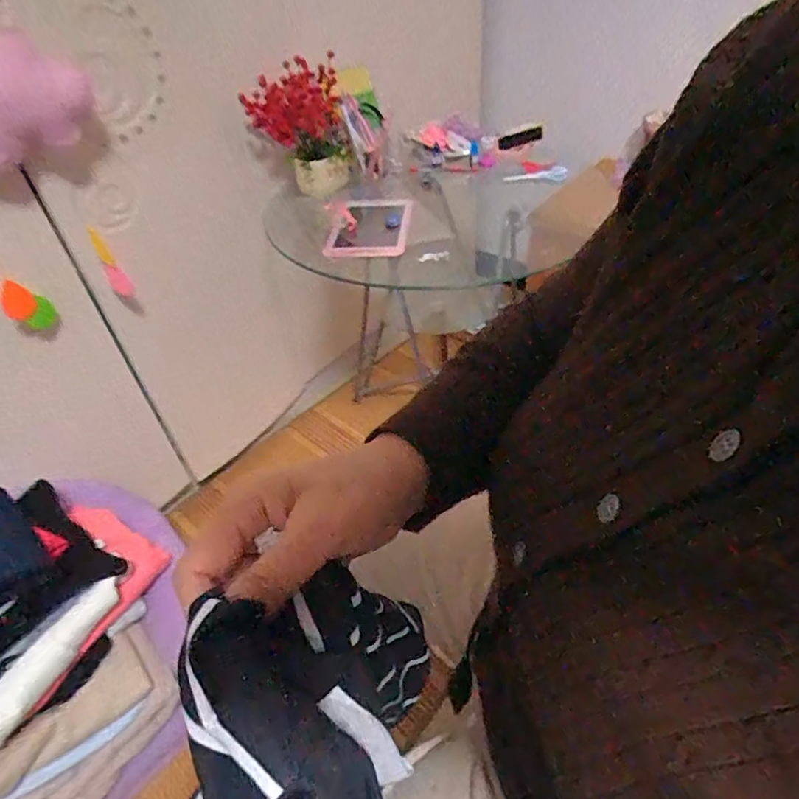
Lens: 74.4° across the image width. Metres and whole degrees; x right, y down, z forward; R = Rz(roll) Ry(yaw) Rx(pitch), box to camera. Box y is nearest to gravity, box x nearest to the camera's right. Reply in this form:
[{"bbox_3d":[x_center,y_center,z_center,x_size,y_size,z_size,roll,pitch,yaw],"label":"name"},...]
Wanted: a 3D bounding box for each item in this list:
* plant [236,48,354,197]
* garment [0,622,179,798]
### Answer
[{"bbox_3d":[-0.179,-0.537,1.040,0.152,0.196,0.153,20,50,25],"label":"plant"},{"bbox_3d":[-0.468,0.507,0.756,0.308,0.177,0.057,-39,16,-32],"label":"garment"}]

